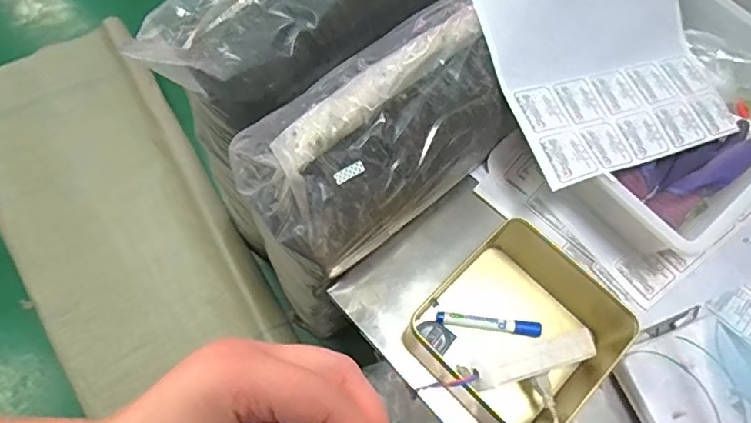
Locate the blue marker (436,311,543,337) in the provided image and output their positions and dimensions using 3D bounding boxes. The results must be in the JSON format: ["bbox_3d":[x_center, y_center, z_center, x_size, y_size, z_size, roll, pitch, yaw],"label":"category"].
[{"bbox_3d":[0.140,0.139,0.661,0.126,0.016,0.017,7,68,1],"label":"blue marker"}]

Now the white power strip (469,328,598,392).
[{"bbox_3d":[0.181,0.160,0.583,0.176,0.025,0.033,-7,66,-31],"label":"white power strip"}]

